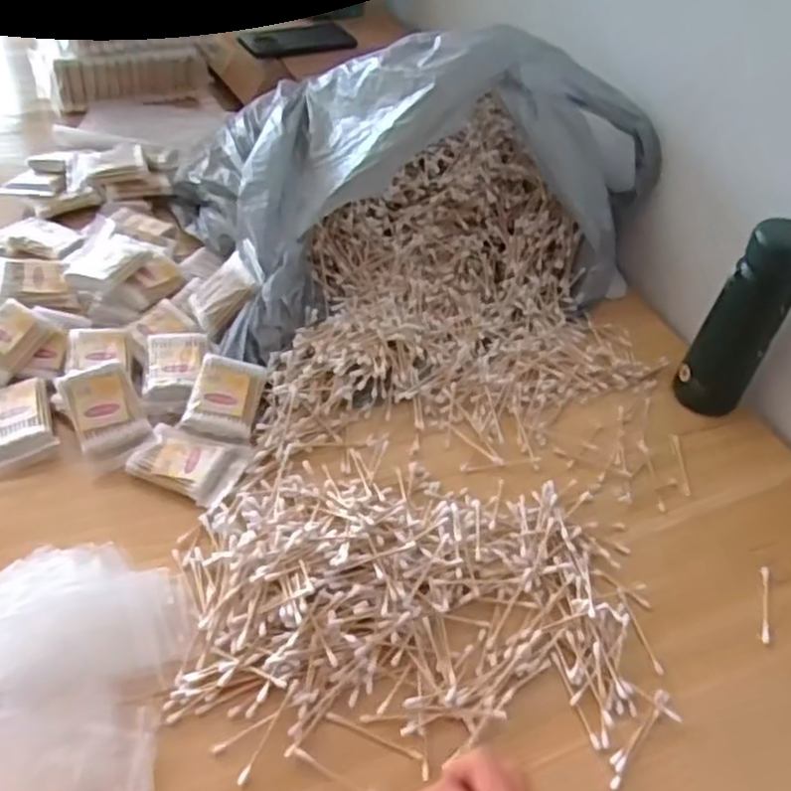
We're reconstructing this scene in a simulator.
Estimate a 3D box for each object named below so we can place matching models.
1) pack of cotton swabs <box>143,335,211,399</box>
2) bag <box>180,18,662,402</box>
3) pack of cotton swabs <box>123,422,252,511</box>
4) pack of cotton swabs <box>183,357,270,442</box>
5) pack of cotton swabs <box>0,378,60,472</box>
[{"bbox_3d":[-0.189,-0.026,0.645,0.050,0.016,0.070,-3,46,-9],"label":"pack of cotton swabs"},{"bbox_3d":[0.002,-0.215,0.729,0.407,0.181,0.347,-22,52,-26],"label":"bag"},{"bbox_3d":[-0.161,0.053,0.590,0.079,0.013,0.055,20,46,13],"label":"pack of cotton swabs"},{"bbox_3d":[-0.141,0.001,0.620,0.056,0.019,0.070,11,57,-2],"label":"pack of cotton swabs"},{"bbox_3d":[-0.305,0.021,0.605,0.052,0.024,0.075,-10,47,-16],"label":"pack of cotton swabs"}]

